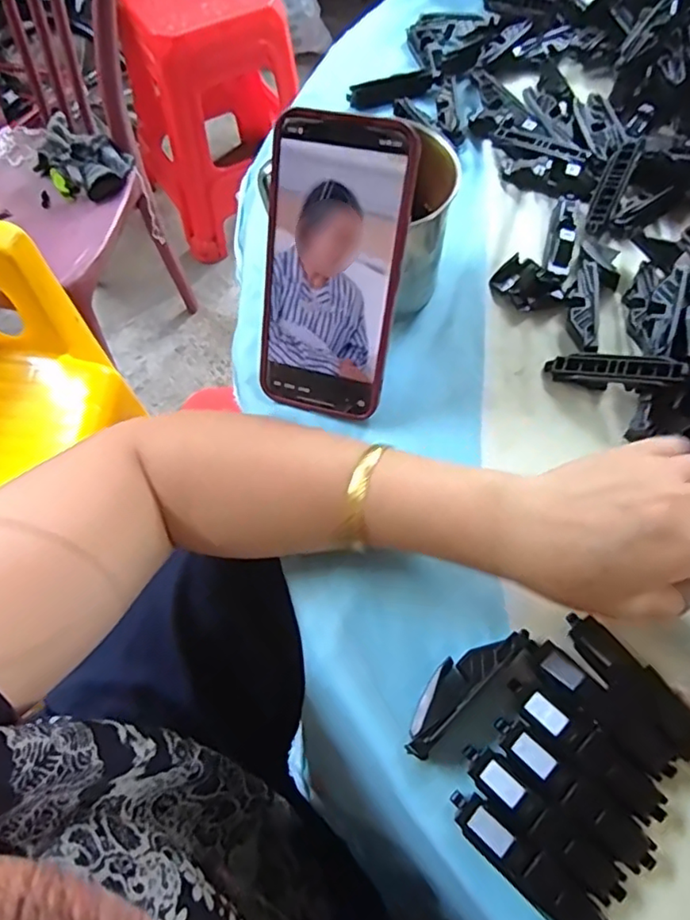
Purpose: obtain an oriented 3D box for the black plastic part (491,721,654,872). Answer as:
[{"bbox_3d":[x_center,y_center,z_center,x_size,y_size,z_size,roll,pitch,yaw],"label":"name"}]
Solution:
[{"bbox_3d":[0.103,0.152,0.270,0.079,0.019,0.019,39,71,18],"label":"black plastic part"}]

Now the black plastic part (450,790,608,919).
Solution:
[{"bbox_3d":[0.081,0.179,0.260,0.080,0.024,0.018,39,71,18],"label":"black plastic part"}]

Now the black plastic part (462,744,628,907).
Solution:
[{"bbox_3d":[0.087,0.163,0.266,0.080,0.021,0.020,41,72,19],"label":"black plastic part"}]

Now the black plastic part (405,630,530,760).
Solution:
[{"bbox_3d":[0.057,0.109,0.293,0.079,0.012,0.022,-41,70,-17],"label":"black plastic part"}]

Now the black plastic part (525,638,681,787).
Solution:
[{"bbox_3d":[0.122,0.117,0.284,0.018,0.011,0.079,-42,70,-17],"label":"black plastic part"}]

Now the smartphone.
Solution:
[{"bbox_3d":[-0.010,-0.101,0.336,0.075,0.158,0.005,16,30,12],"label":"smartphone"}]

